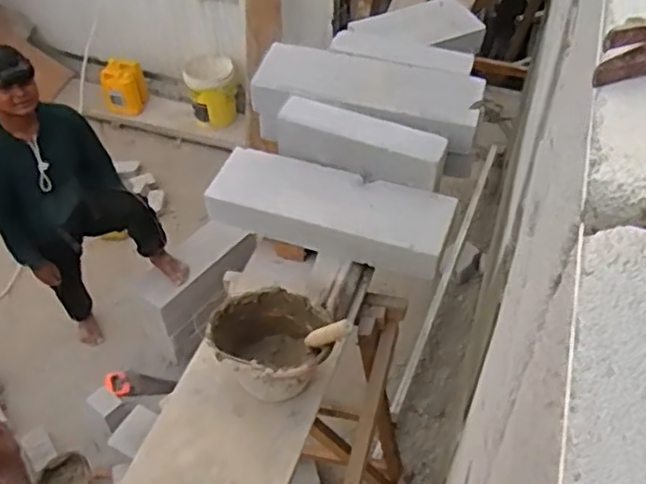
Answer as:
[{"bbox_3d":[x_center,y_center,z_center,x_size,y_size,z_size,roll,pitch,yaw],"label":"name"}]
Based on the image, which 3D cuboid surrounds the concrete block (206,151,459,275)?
[{"bbox_3d":[0.016,-0.081,1.729,0.604,0.119,0.203,16,48,15],"label":"concrete block"}]

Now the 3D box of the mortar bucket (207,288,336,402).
[{"bbox_3d":[-0.105,0.234,1.471,0.222,0.154,0.226,0,46,0],"label":"mortar bucket"}]

